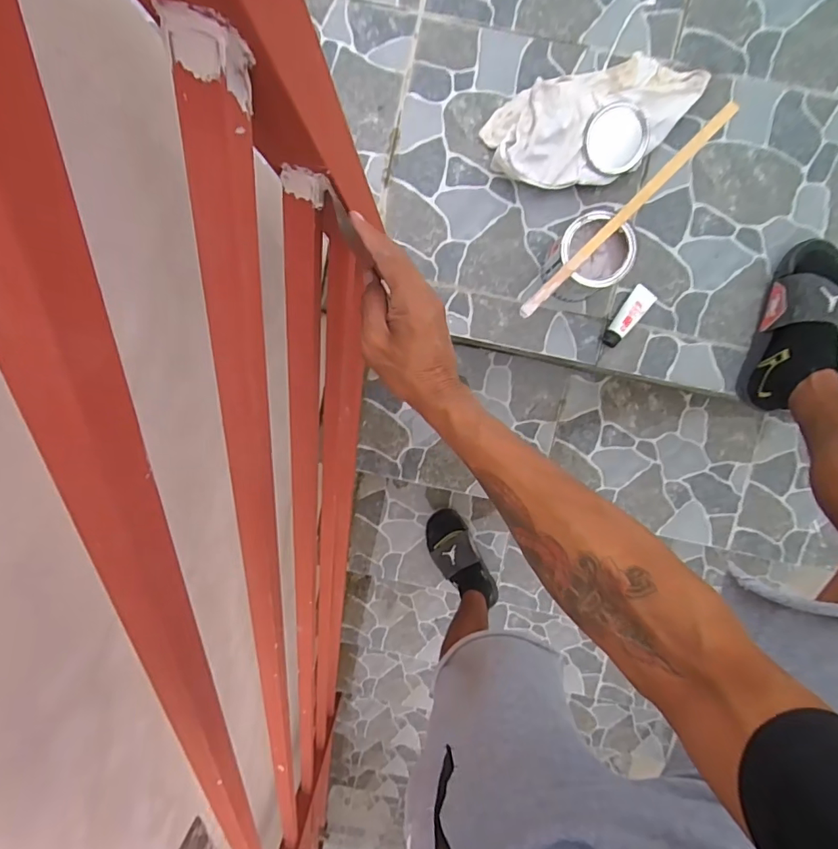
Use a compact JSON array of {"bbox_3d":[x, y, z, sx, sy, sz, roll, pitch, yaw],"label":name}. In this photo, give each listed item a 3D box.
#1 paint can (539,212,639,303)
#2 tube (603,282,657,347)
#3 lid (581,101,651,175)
[{"bbox_3d":[0.249,-0.247,0.733,0.106,0.133,0.098,0,95,2],"label":"paint can"},{"bbox_3d":[0.338,-0.174,0.790,0.038,0.026,0.105,38,100,0],"label":"tube"},{"bbox_3d":[0.294,-0.425,0.728,0.090,0.013,0.091,1,116,3],"label":"lid"}]

